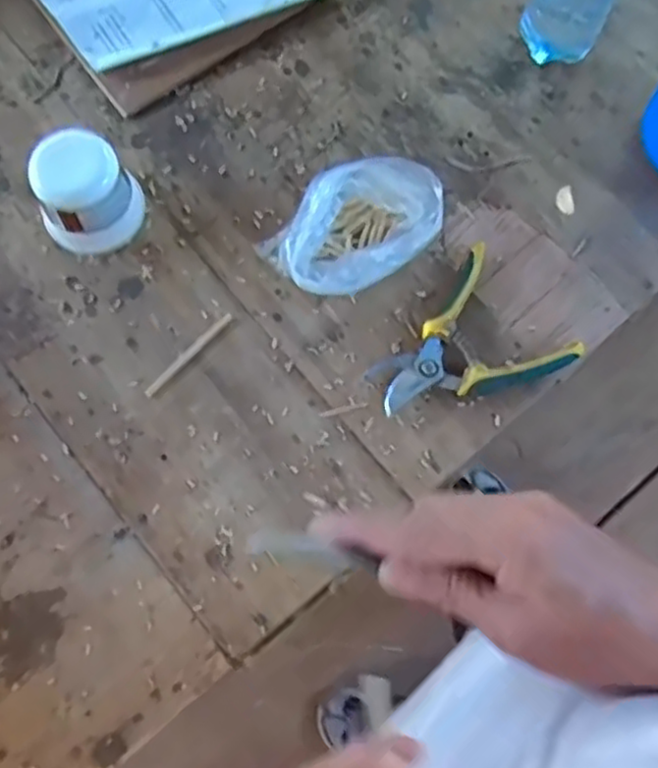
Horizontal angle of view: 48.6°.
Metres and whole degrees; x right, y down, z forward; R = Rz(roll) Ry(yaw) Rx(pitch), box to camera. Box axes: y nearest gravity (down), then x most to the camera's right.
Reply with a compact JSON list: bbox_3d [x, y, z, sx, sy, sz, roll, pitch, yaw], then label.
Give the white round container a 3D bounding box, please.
[{"bbox_3d":[-0.218,-0.171,0.657,0.093,0.084,0.080,-32,76,-9],"label":"white round container"}]

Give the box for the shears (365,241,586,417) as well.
[{"bbox_3d":[0.117,-0.029,0.646,0.167,0.019,0.131,-37,76,-10],"label":"shears"}]

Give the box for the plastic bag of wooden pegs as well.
[{"bbox_3d":[0.023,-0.138,0.651,0.140,0.076,0.103,-37,77,-10],"label":"plastic bag of wooden pegs"}]

